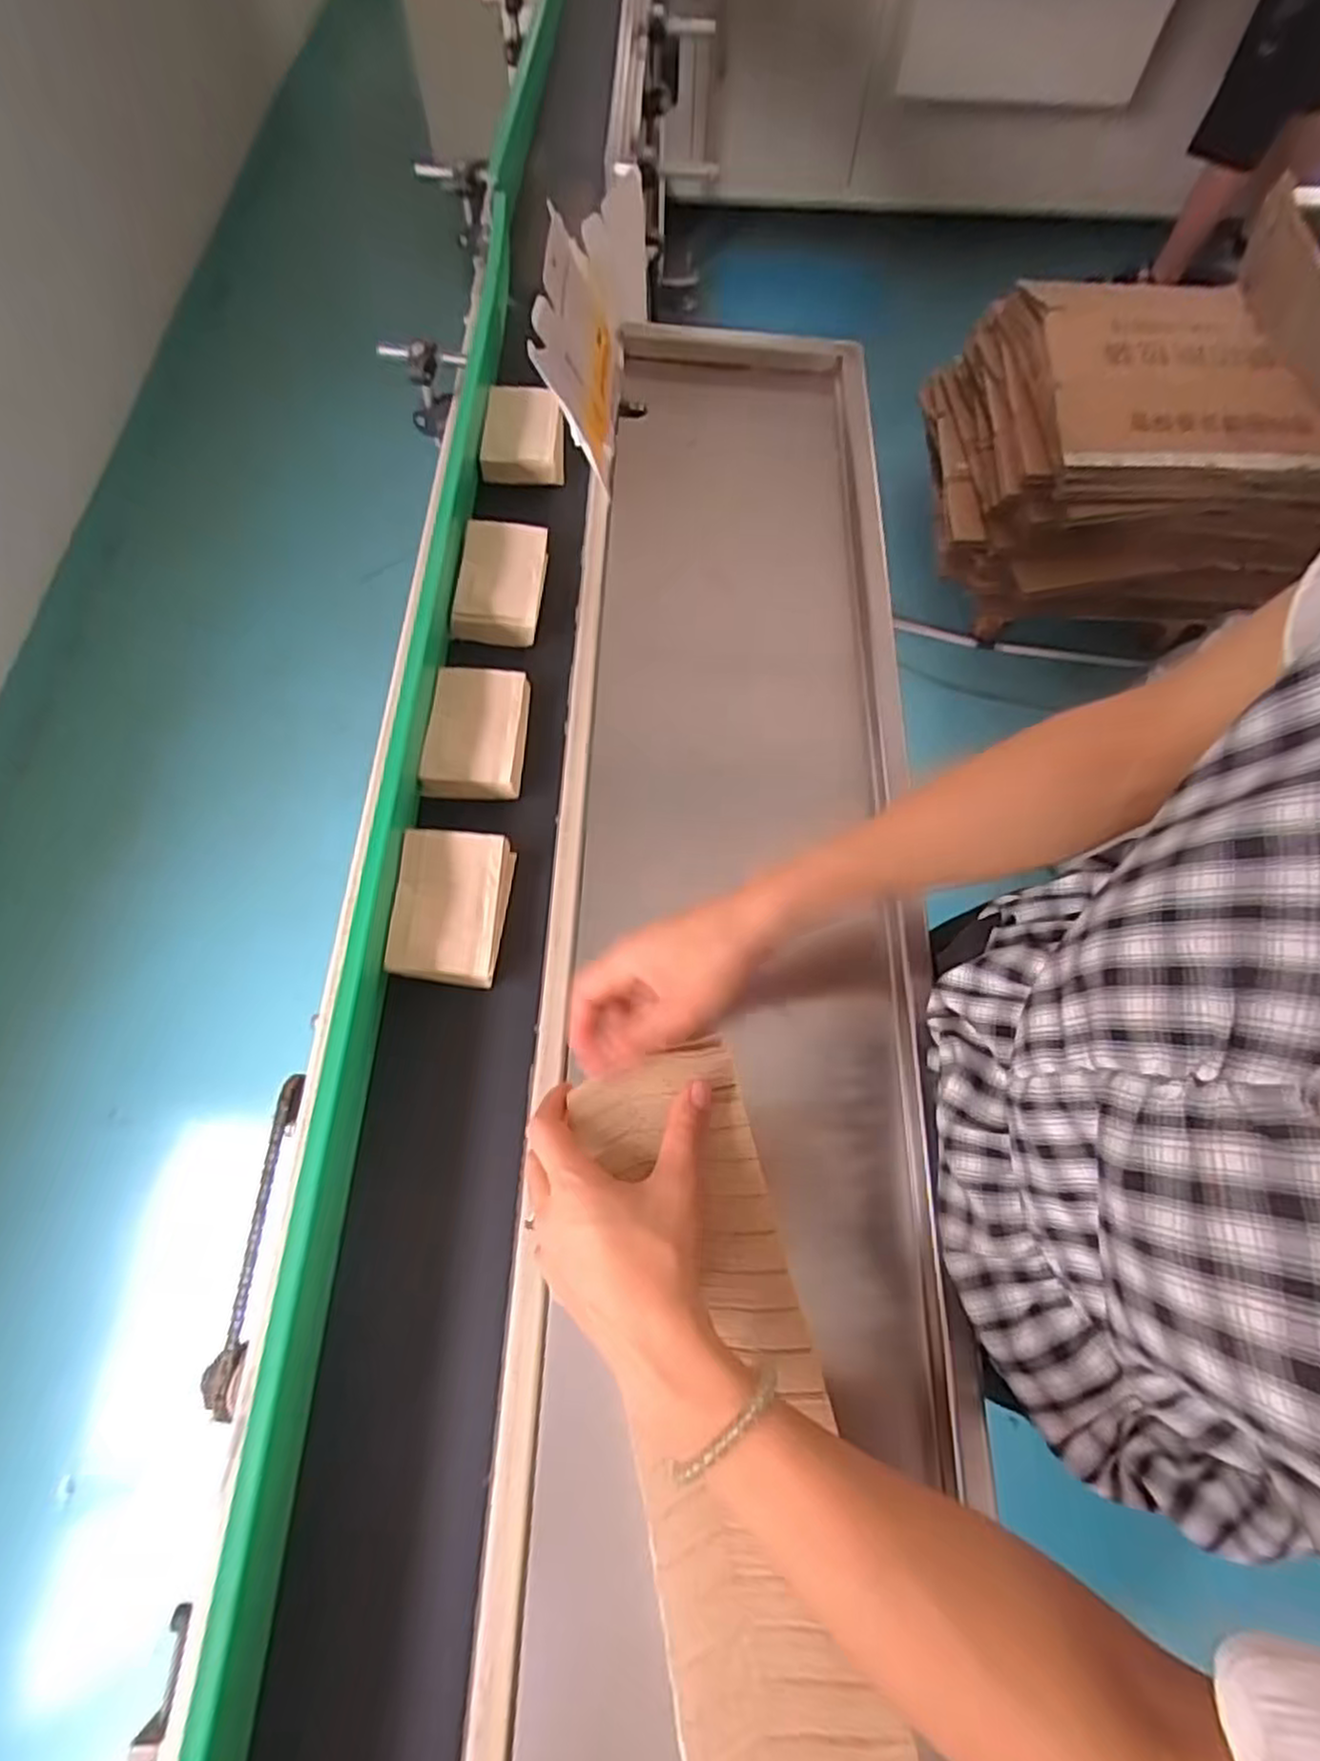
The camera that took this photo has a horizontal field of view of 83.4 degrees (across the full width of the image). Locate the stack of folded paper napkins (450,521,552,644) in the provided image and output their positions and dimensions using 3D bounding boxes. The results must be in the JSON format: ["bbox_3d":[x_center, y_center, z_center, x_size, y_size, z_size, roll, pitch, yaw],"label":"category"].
[{"bbox_3d":[-0.136,-0.259,0.637,0.071,0.029,0.114,3,67,0],"label":"stack of folded paper napkins"}]

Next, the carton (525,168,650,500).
[{"bbox_3d":[-0.054,-0.562,0.723,0.040,0.166,0.390,-3,65,19],"label":"carton"}]

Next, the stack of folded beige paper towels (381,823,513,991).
[{"bbox_3d":[-0.145,0.018,0.514,0.068,0.034,0.103,3,67,0],"label":"stack of folded beige paper towels"}]

